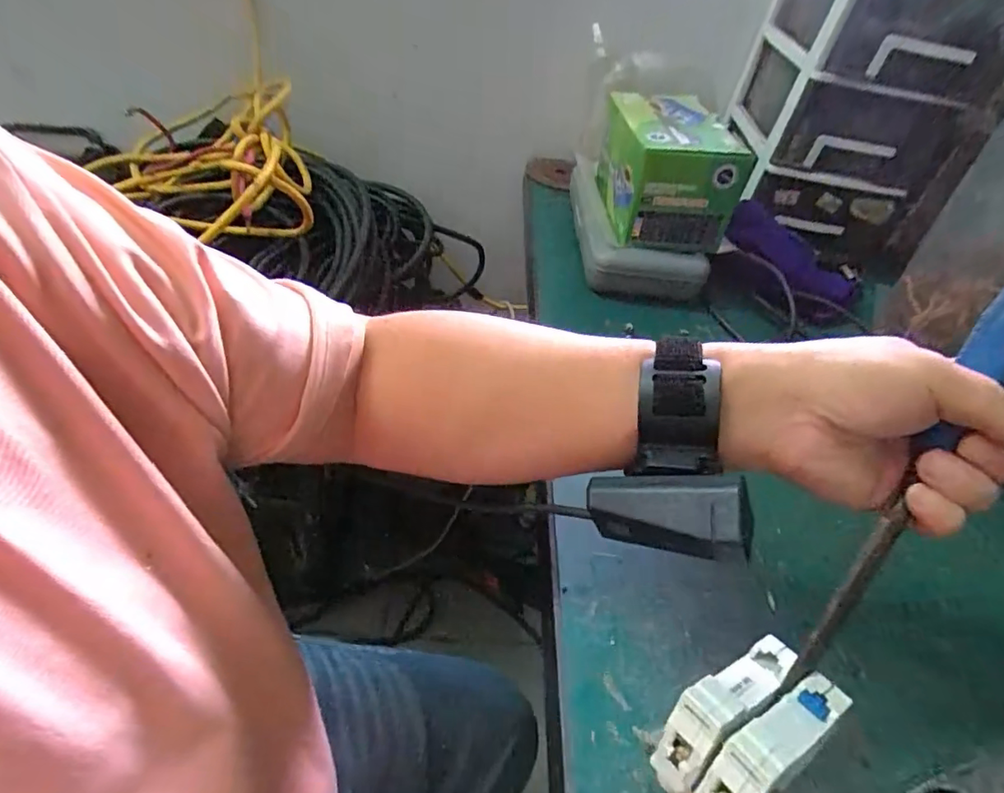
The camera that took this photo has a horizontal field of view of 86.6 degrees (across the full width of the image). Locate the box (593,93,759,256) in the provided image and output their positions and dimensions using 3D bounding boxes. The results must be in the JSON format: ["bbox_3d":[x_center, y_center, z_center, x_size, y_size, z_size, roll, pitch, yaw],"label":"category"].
[{"bbox_3d":[0.171,-0.248,0.573,0.111,0.097,0.176,5,45,-6],"label":"box"}]

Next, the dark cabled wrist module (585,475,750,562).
[{"bbox_3d":[0.076,0.054,0.242,0.070,0.028,0.023,-2,38,34],"label":"dark cabled wrist module"}]

